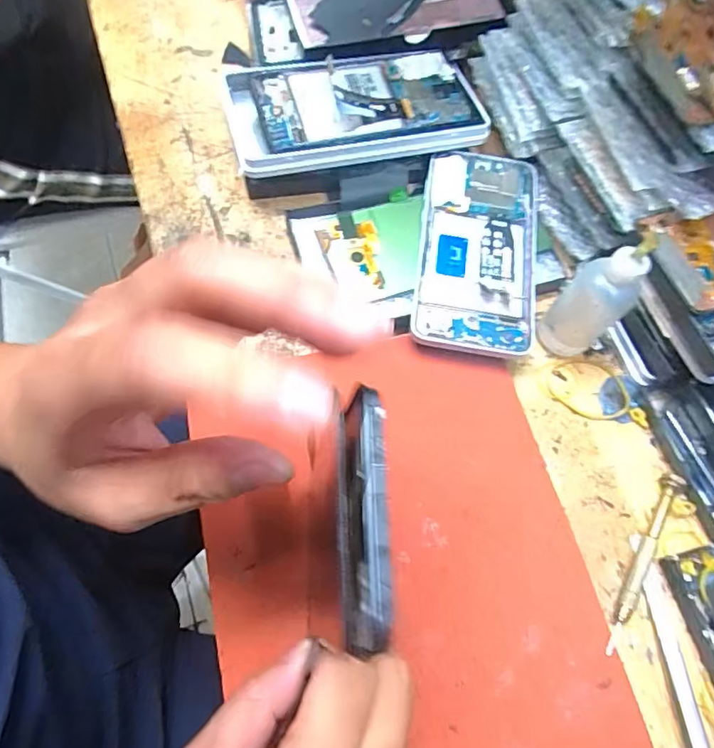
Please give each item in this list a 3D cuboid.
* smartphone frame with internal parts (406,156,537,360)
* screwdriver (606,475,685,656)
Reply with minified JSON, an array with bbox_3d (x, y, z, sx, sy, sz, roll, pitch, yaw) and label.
[{"bbox_3d":[0.083,-0.085,0.357,0.078,0.014,0.154,9,66,0],"label":"smartphone frame with internal parts"},{"bbox_3d":[0.163,0.105,0.295,0.011,0.009,0.110,31,68,10],"label":"screwdriver"}]

